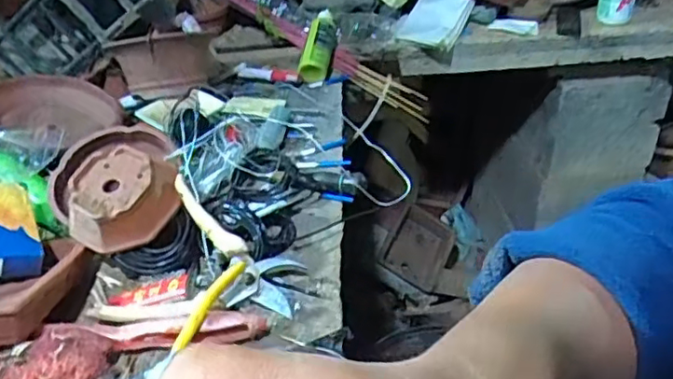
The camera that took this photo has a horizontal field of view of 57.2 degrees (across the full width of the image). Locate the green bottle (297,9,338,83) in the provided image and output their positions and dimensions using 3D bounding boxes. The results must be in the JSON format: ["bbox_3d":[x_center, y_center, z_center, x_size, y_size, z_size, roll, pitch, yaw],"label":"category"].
[{"bbox_3d":[-0.023,-0.209,0.858,0.042,0.042,0.139,2,58,11],"label":"green bottle"}]

